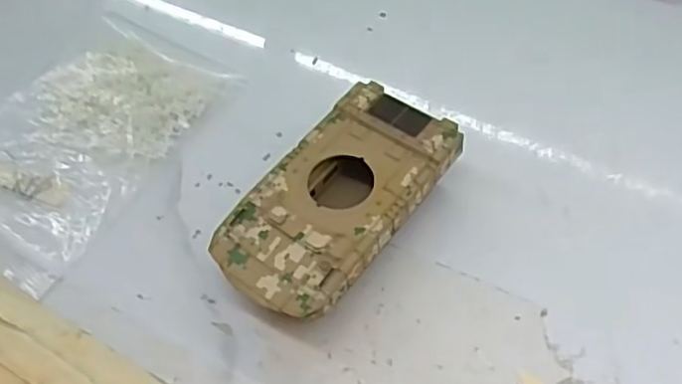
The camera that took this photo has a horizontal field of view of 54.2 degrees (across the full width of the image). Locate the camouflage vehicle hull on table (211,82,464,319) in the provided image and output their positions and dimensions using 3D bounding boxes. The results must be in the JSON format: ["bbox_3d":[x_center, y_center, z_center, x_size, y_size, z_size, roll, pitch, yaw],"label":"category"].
[{"bbox_3d":[-0.001,0.006,0.252,0.052,0.026,0.094,32,63,24],"label":"camouflage vehicle hull on table"}]

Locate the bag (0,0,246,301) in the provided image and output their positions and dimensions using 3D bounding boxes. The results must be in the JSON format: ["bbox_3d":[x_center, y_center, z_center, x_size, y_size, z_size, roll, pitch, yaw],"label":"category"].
[{"bbox_3d":[-0.115,-0.026,0.289,0.082,0.016,0.125,26,60,21],"label":"bag"}]

